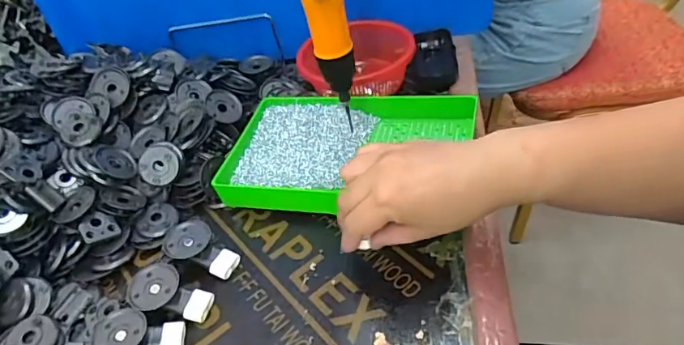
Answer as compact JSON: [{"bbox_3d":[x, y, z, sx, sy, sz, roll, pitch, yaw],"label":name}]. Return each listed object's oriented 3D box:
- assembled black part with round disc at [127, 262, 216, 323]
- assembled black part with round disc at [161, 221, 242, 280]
[{"bbox_3d":[-0.147,0.104,0.431,0.067,0.024,0.042,4,46,9],"label":"assembled black part with round disc"},{"bbox_3d":[-0.129,0.069,0.465,0.067,0.022,0.041,5,45,18],"label":"assembled black part with round disc"}]

